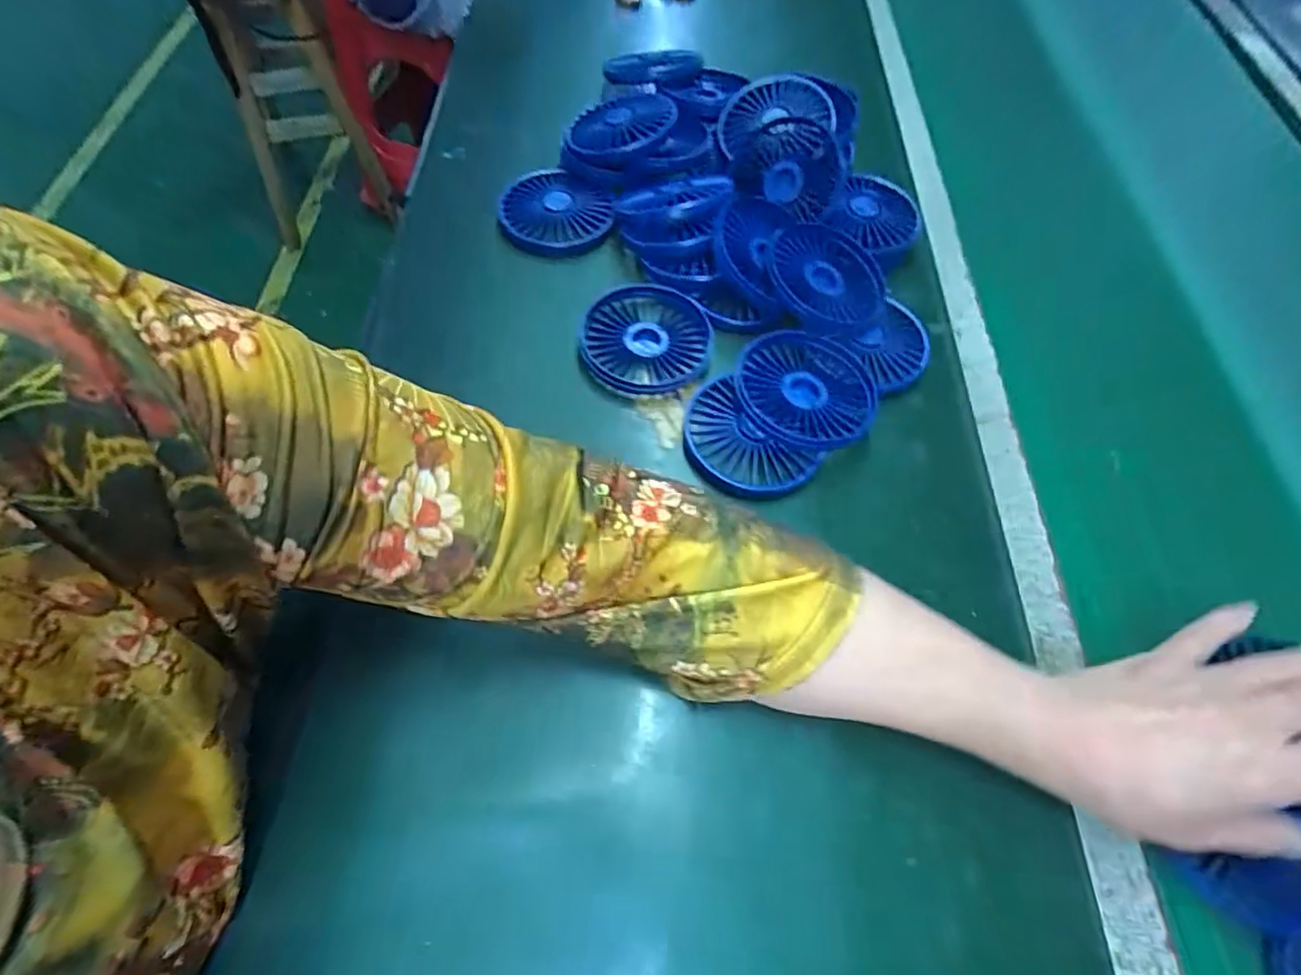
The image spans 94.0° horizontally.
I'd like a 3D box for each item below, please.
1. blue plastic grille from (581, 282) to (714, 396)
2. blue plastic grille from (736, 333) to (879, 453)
[{"bbox_3d":[-0.002,-0.100,0.410,0.084,0.018,0.087,7,65,-1],"label":"blue plastic grille"},{"bbox_3d":[0.098,-0.062,0.381,0.086,0.017,0.081,2,65,-3],"label":"blue plastic grille"}]

